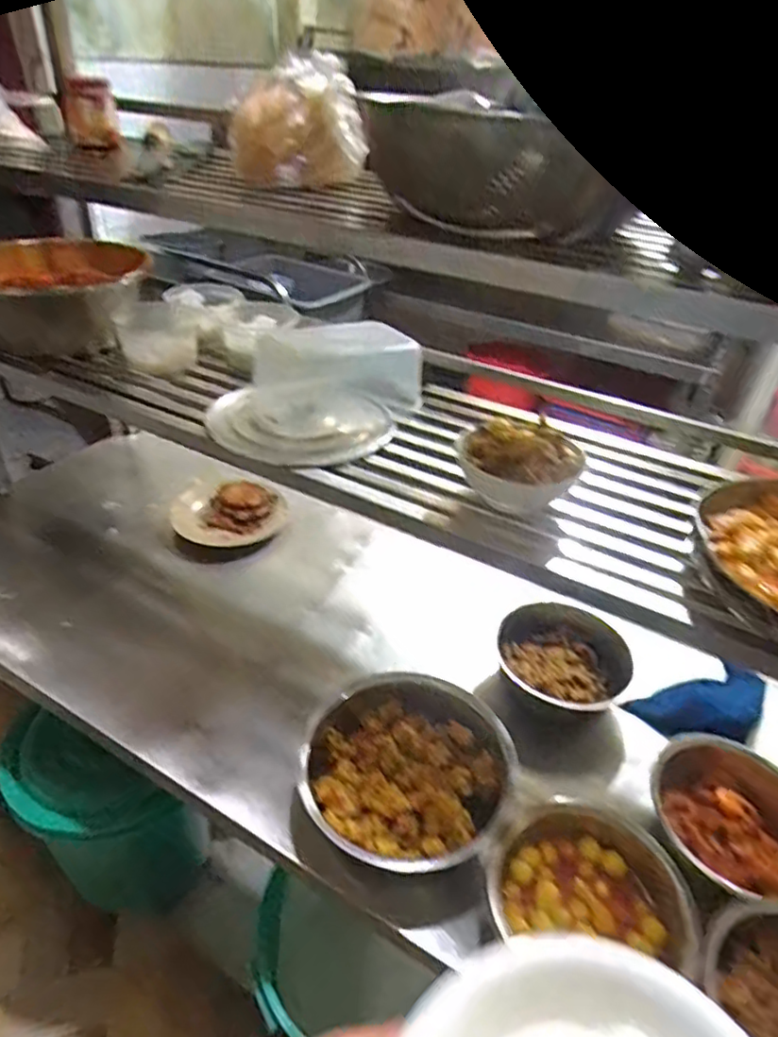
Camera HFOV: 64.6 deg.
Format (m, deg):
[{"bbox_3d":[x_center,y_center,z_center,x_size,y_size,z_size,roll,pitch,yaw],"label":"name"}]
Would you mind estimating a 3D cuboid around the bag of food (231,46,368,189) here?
[{"bbox_3d":[-0.096,-0.459,0.715,0.066,0.131,0.166,28,39,30],"label":"bag of food"}]

